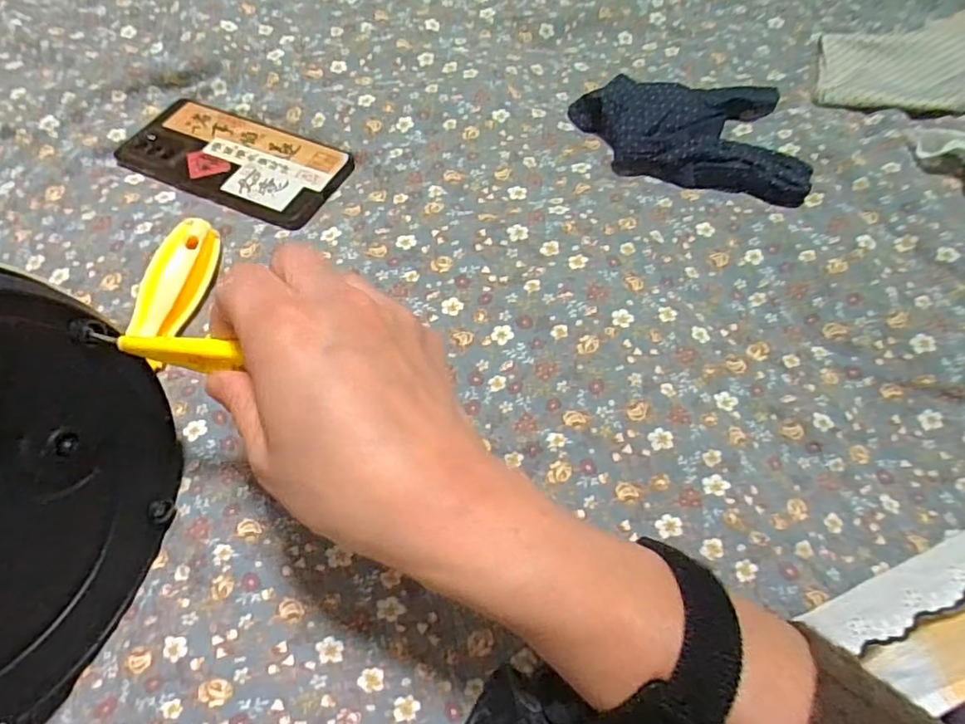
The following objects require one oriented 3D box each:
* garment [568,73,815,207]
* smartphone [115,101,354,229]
[{"bbox_3d":[0.148,-0.169,0.408,0.159,0.020,0.108,12,61,7],"label":"garment"},{"bbox_3d":[-0.178,-0.149,0.415,0.162,0.009,0.078,22,62,13],"label":"smartphone"}]

